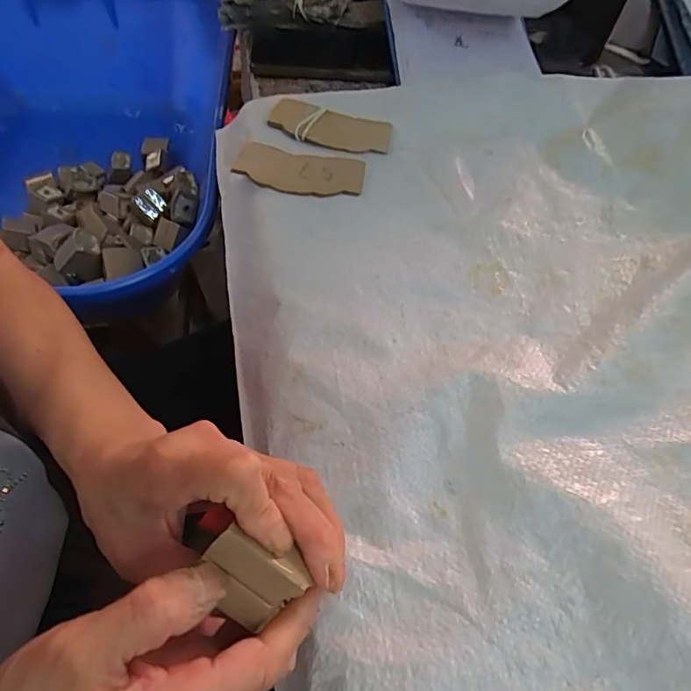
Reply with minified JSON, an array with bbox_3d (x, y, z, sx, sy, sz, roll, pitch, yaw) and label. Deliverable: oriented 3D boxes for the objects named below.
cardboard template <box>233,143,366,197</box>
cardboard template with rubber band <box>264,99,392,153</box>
[{"bbox_3d":[-0.041,-0.148,0.428,0.109,0.005,0.052,12,58,3],"label":"cardboard template"},{"bbox_3d":[-0.015,-0.199,0.456,0.109,0.012,0.047,16,58,6],"label":"cardboard template with rubber band"}]

